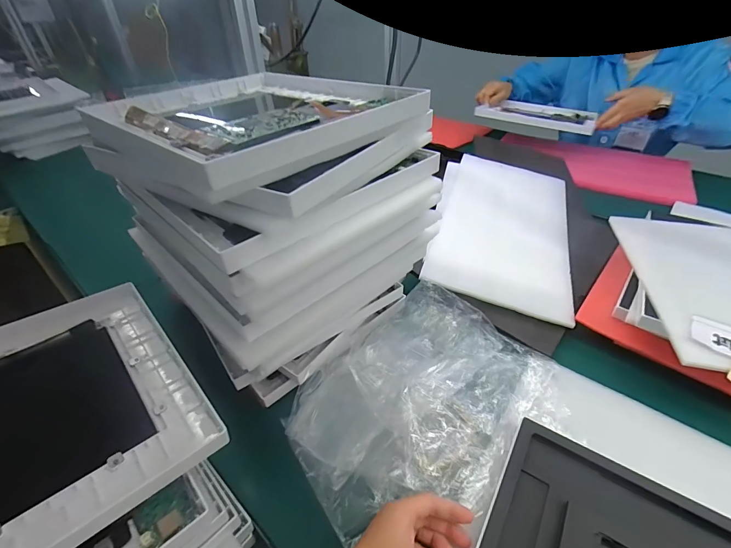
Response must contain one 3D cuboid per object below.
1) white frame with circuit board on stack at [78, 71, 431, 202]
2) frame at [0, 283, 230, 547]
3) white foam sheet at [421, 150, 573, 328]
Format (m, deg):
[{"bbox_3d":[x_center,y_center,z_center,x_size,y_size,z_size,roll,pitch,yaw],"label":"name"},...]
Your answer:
[{"bbox_3d":[-0.127,-0.171,0.388,0.314,0.042,0.266,29,48,32],"label":"white frame with circuit board on stack"},{"bbox_3d":[-0.319,0.144,0.289,0.311,0.034,0.262,-27,50,-35],"label":"frame"},{"bbox_3d":[0.253,-0.095,0.634,0.219,0.012,0.398,18,50,10],"label":"white foam sheet"}]

